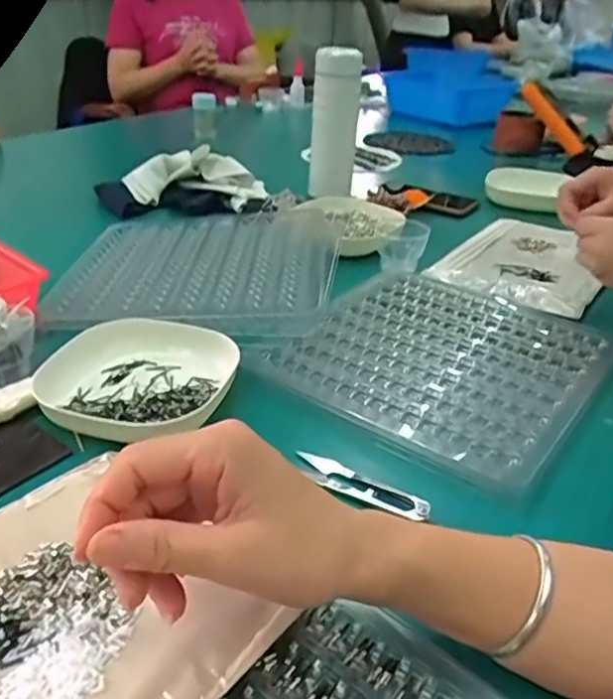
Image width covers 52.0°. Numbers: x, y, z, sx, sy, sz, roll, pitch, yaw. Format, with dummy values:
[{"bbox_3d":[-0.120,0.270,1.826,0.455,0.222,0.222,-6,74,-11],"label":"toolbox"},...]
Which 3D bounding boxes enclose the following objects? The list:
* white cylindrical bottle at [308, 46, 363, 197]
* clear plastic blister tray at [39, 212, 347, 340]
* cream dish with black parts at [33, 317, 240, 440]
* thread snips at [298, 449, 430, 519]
[{"bbox_3d":[0.042,-0.338,0.955,0.070,0.203,0.060,0,30,-3],"label":"white cylindrical bottle"},{"bbox_3d":[-0.113,-0.099,0.690,0.278,0.031,0.294,1,33,6],"label":"clear plastic blister tray"},{"bbox_3d":[-0.133,0.020,0.504,0.131,0.030,0.135,1,30,-1],"label":"cream dish with black parts"},{"bbox_3d":[0.036,0.090,0.425,0.100,0.011,0.023,21,35,31],"label":"thread snips"}]

